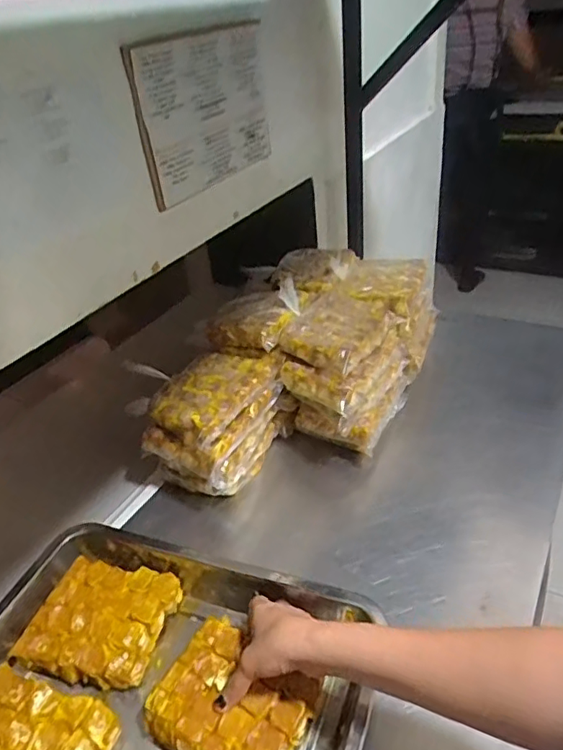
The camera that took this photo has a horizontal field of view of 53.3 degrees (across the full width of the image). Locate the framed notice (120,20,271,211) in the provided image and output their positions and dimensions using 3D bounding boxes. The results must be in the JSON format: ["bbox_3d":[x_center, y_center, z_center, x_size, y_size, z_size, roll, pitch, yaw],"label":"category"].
[{"bbox_3d":[-0.096,-0.362,0.765,0.022,0.182,0.272,15,40,27],"label":"framed notice"}]

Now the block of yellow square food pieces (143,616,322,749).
[{"bbox_3d":[-0.045,0.290,0.494,0.126,0.037,0.105,17,40,30],"label":"block of yellow square food pieces"}]

